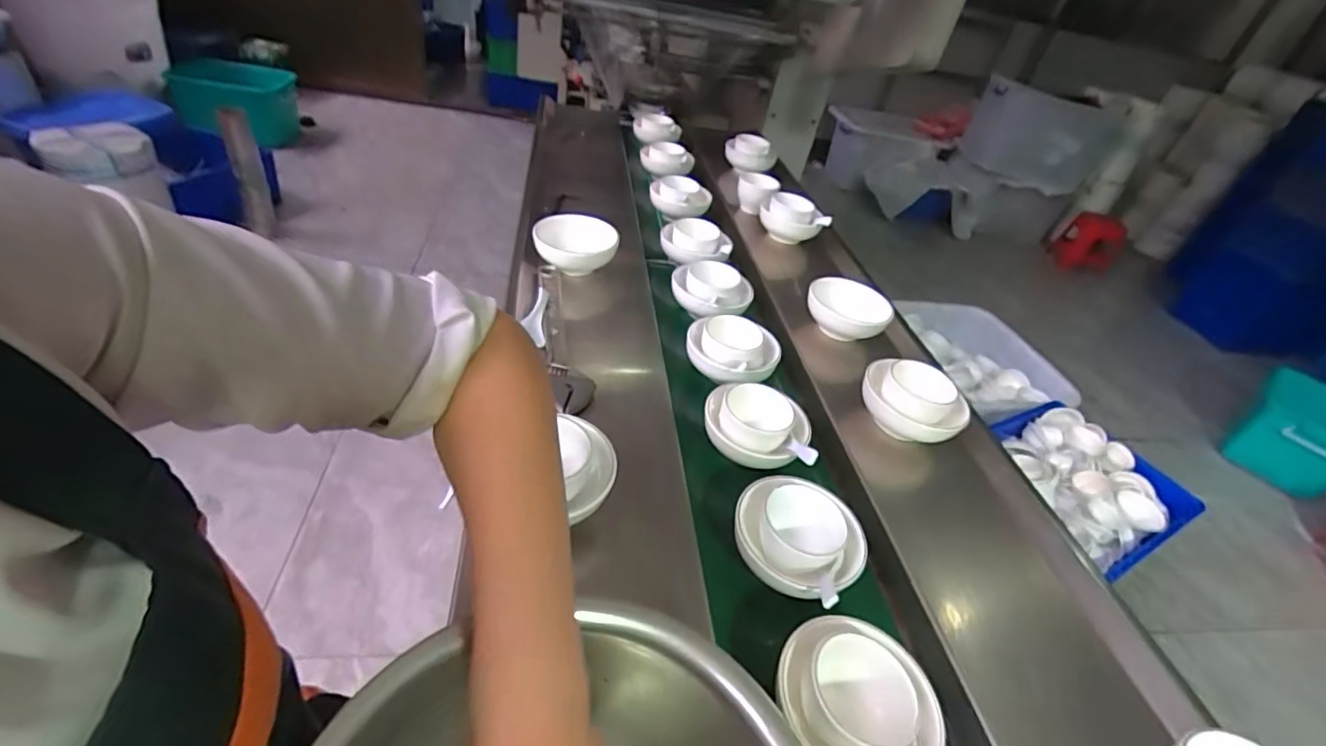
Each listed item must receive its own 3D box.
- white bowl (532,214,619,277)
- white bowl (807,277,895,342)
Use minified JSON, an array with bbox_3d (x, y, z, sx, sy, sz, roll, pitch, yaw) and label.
[{"bbox_3d":[-0.125,-0.183,0.821,0.115,0.050,0.115,6,38,-5],"label":"white bowl"},{"bbox_3d":[0.269,-0.095,0.813,0.110,0.051,0.110,6,38,-5],"label":"white bowl"}]

